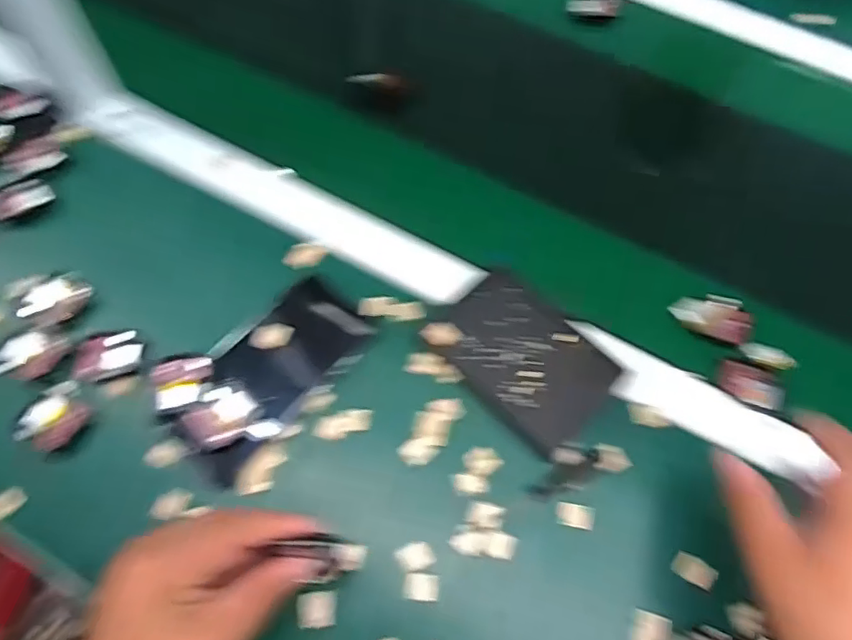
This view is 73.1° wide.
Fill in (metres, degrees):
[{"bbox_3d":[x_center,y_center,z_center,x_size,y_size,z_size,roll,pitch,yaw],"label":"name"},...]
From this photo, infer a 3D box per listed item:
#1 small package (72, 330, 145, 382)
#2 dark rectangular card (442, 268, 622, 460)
[{"bbox_3d":[-0.239,0.026,0.428,0.048,0.015,0.033,-21,68,-12],"label":"small package"},{"bbox_3d":[0.077,0.026,0.441,0.093,0.015,0.131,-40,73,-19],"label":"dark rectangular card"}]

